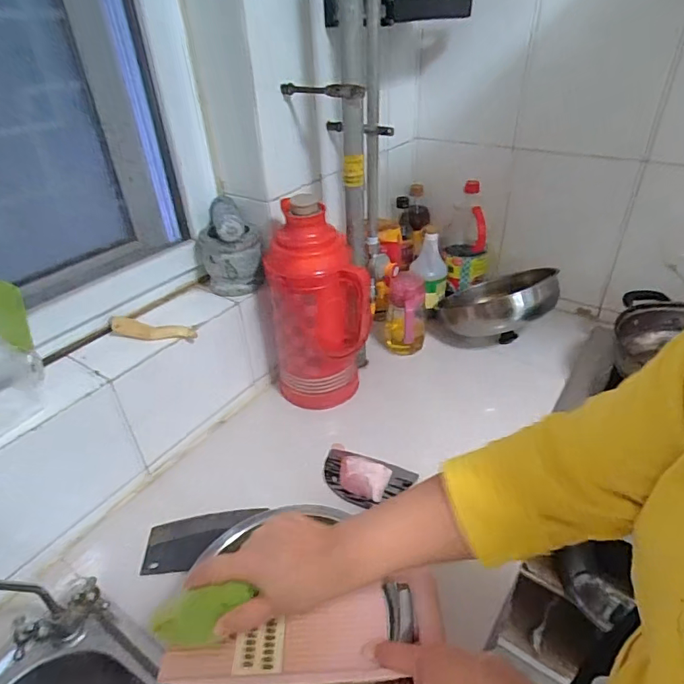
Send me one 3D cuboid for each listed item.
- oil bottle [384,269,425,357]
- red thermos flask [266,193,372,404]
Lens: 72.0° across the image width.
[{"bbox_3d":[0.139,-0.062,1.022,0.084,0.182,0.106,1,35,5],"label":"oil bottle"},{"bbox_3d":[-0.040,-0.049,0.828,0.140,0.363,0.120,-27,41,-31],"label":"red thermos flask"}]

